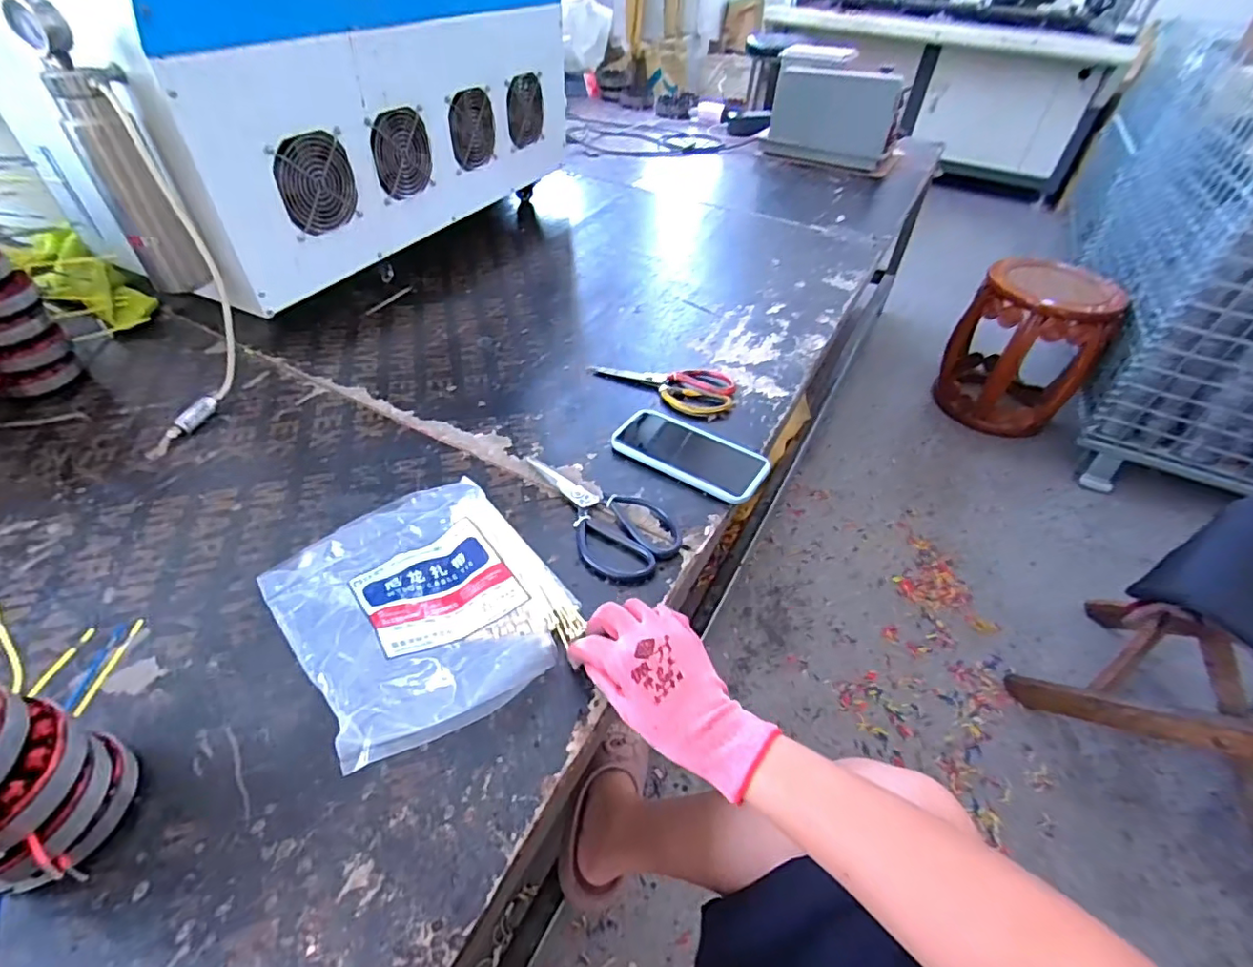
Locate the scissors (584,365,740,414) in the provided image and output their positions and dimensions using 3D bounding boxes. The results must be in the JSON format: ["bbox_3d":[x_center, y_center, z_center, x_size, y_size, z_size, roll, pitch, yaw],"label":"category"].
[{"bbox_3d":[0.047,-0.136,0.753,0.195,0.015,0.081,22,47,18],"label":"scissors"}]

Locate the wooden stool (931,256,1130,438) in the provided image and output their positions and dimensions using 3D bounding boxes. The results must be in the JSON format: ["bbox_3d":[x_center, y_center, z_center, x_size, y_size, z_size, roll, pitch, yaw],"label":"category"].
[{"bbox_3d":[1.072,-0.379,1.547,0.321,0.353,0.343,32,51,26],"label":"wooden stool"}]

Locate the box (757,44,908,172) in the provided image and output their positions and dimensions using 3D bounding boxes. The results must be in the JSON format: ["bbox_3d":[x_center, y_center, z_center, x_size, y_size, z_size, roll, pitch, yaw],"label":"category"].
[{"bbox_3d":[0.515,-0.936,1.427,0.310,0.214,0.178,18,46,14],"label":"box"}]

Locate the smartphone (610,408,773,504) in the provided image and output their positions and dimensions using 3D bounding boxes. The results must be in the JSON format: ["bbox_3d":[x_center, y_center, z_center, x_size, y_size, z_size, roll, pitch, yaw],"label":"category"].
[{"bbox_3d":[0.072,-0.035,0.639,0.168,0.009,0.080,28,55,22],"label":"smartphone"}]

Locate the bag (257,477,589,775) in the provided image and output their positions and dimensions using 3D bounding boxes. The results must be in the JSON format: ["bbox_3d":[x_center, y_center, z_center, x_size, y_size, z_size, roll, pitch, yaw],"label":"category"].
[{"bbox_3d":[-0.170,0.081,0.465,0.194,0.067,0.245,-34,56,-27],"label":"bag"}]

